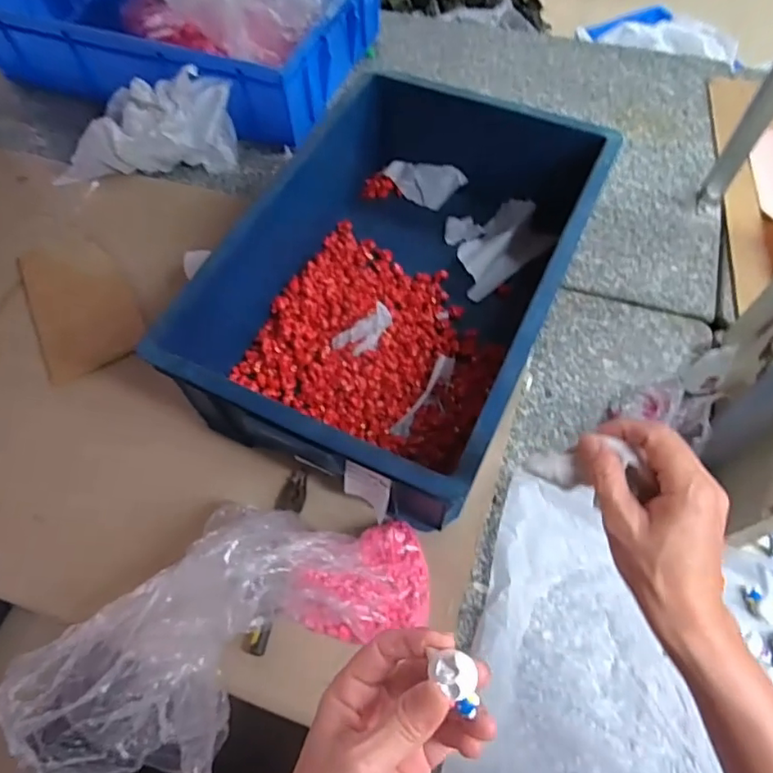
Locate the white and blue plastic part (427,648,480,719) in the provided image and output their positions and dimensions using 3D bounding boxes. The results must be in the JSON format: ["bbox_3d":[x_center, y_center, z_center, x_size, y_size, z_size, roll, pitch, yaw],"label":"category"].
[{"bbox_3d":[0.034,0.142,0.269,0.021,0.017,0.027,-1,62,2],"label":"white and blue plastic part"}]

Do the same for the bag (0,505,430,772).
[{"bbox_3d":[-0.128,0.226,0.505,0.386,0.132,0.176,-15,61,-24],"label":"bag"}]

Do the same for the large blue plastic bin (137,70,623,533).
[{"bbox_3d":[0.021,-0.130,0.695,0.347,0.185,0.513,22,66,14],"label":"large blue plastic bin"}]

